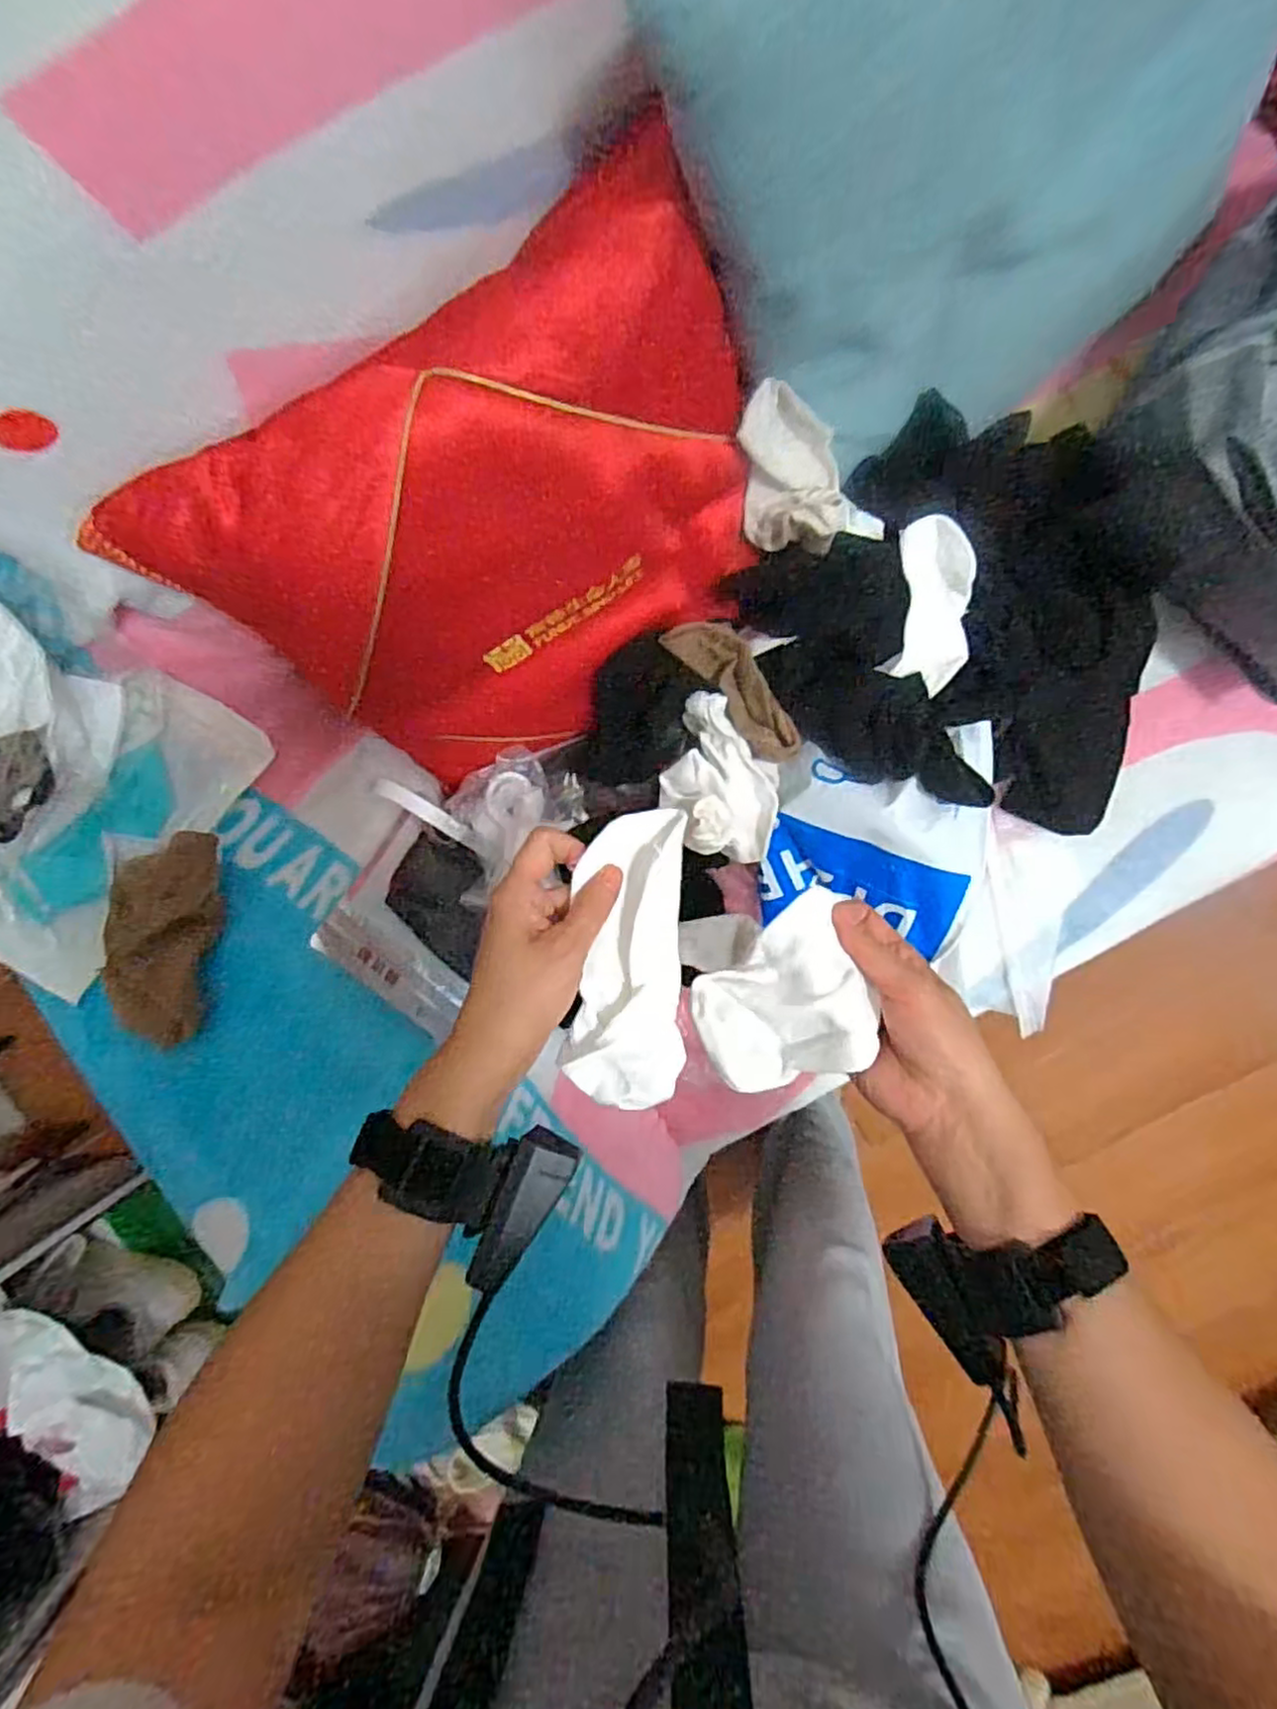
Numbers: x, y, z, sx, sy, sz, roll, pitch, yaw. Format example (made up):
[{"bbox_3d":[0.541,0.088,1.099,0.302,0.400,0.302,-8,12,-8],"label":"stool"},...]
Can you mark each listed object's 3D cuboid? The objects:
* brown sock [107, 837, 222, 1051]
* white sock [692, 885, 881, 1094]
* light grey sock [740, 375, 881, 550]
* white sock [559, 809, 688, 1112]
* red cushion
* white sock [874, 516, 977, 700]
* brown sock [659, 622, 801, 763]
[{"bbox_3d":[-0.285,0.051,0.431,0.018,0.057,0.123,10,98,43],"label":"brown sock"},{"bbox_3d":[0.076,0.078,0.369,0.093,0.042,0.077,-34,92,9],"label":"white sock"},{"bbox_3d":[0.105,-0.238,0.460,0.071,0.074,0.097,-39,91,9],"label":"light grey sock"},{"bbox_3d":[-0.004,0.049,0.369,0.056,0.021,0.150,3,72,6],"label":"white sock"},{"bbox_3d":[-0.078,-0.191,0.442,0.317,0.262,0.079,-32,58,7],"label":"red cushion"},{"bbox_3d":[0.200,-0.169,0.487,0.056,0.017,0.110,-2,109,7],"label":"white sock"},{"bbox_3d":[0.073,-0.120,0.519,0.040,0.024,0.125,-39,108,9],"label":"brown sock"}]

